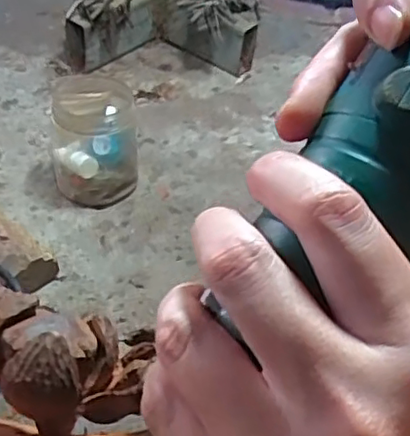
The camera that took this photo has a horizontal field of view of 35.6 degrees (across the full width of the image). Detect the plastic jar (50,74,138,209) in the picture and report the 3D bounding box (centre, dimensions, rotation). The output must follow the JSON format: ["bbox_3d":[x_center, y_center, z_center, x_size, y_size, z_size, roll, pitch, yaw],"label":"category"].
[{"bbox_3d":[-0.127,-0.088,0.742,0.095,0.120,0.093,0,39,-9],"label":"plastic jar"}]

